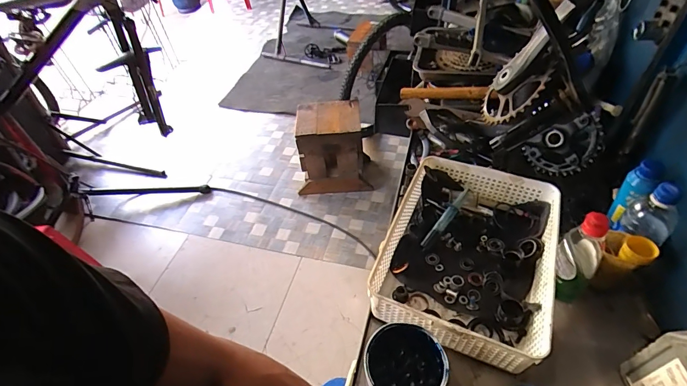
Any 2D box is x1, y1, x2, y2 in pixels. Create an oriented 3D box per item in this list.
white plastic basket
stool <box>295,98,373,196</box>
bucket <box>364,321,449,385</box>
[{"bbox_3d":[0.206,0.096,0.618,0.249,0.078,0.327,16,51,20],"label":"white plastic basket"},{"bbox_3d":[-0.056,-0.225,1.896,0.341,0.412,0.244,-3,47,3],"label":"stool"},{"bbox_3d":[0.078,0.236,0.493,0.101,0.080,0.112,-15,47,-8],"label":"bucket"}]

